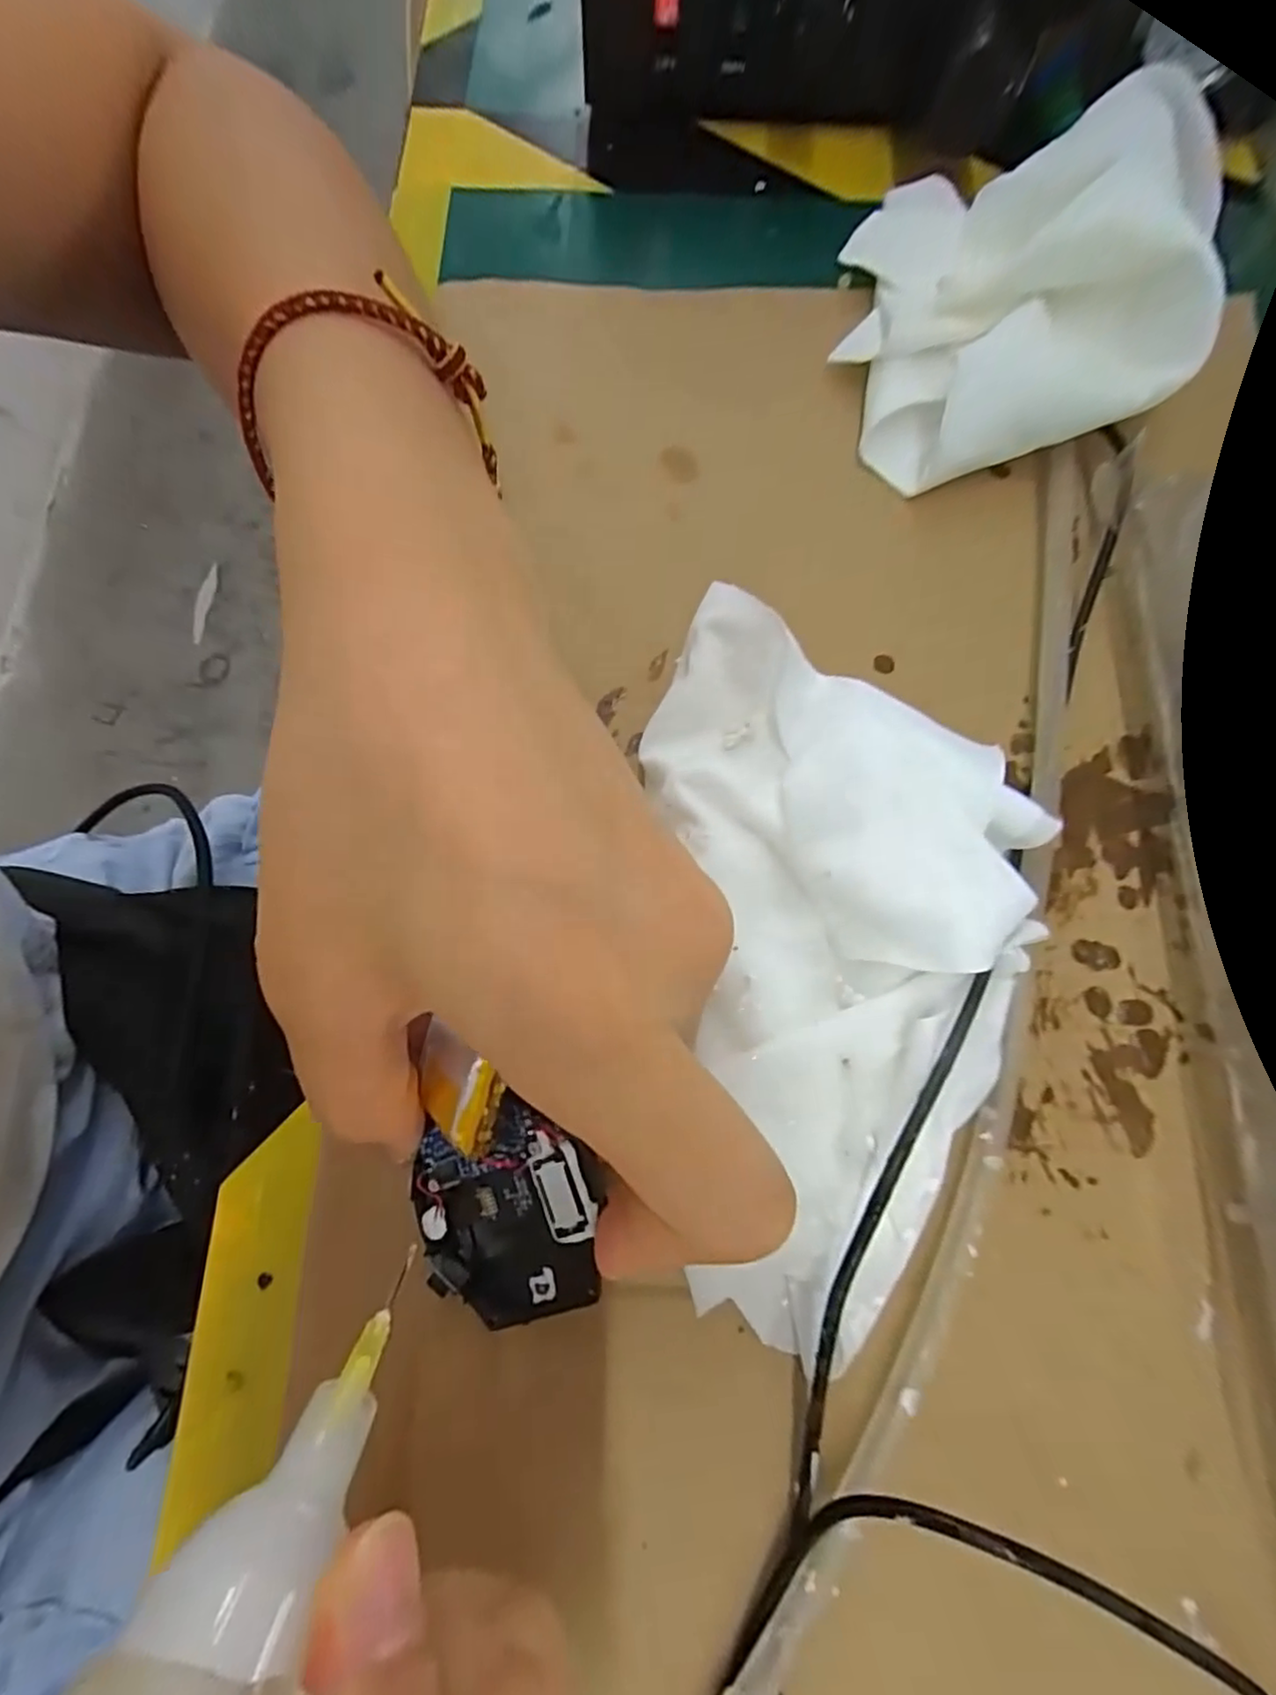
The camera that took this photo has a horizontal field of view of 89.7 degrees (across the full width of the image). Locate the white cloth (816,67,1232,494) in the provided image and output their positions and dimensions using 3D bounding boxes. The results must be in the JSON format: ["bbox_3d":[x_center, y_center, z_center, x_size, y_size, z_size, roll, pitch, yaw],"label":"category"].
[{"bbox_3d":[0.099,-0.161,0.179,0.080,0.040,0.102,-11,77,-1],"label":"white cloth"}]

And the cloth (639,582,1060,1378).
[{"bbox_3d":[0.038,0.028,0.138,0.087,0.034,0.150,9,77,3],"label":"cloth"}]

